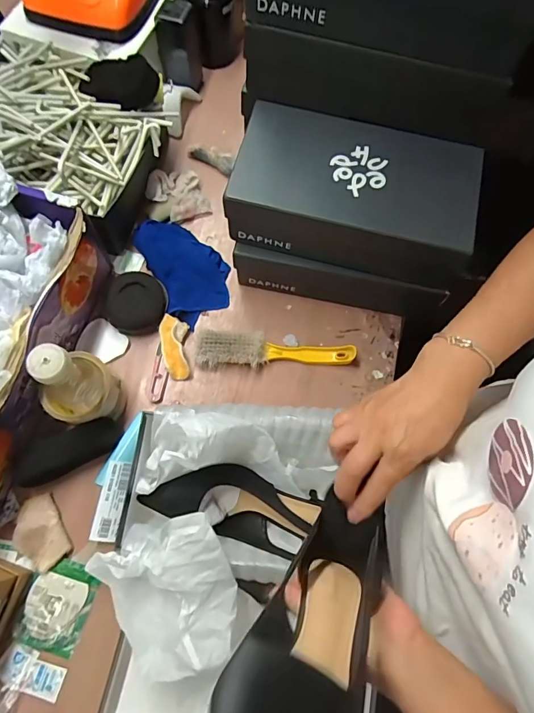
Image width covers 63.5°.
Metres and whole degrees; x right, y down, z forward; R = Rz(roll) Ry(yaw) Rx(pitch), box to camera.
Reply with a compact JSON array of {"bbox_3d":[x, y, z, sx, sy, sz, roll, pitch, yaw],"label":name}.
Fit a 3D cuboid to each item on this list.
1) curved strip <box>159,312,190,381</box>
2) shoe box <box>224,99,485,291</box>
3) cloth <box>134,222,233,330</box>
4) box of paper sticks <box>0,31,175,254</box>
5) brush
[{"bbox_3d":[-0.132,-0.016,0.622,0.041,0.023,0.094,-9,72,-6],"label":"curved strip"},{"bbox_3d":[0.111,-0.210,0.560,0.298,0.100,0.155,16,71,3],"label":"shoe box"},{"bbox_3d":[-0.135,-0.143,0.676,0.116,0.035,0.183,-38,77,-14],"label":"cloth"},{"bbox_3d":[-0.331,-0.336,0.664,0.334,0.117,0.236,32,73,8],"label":"box of paper sticks"},{"bbox_3d":[0.010,-0.011,0.634,0.225,0.034,0.051,2,71,-2],"label":"brush"}]

